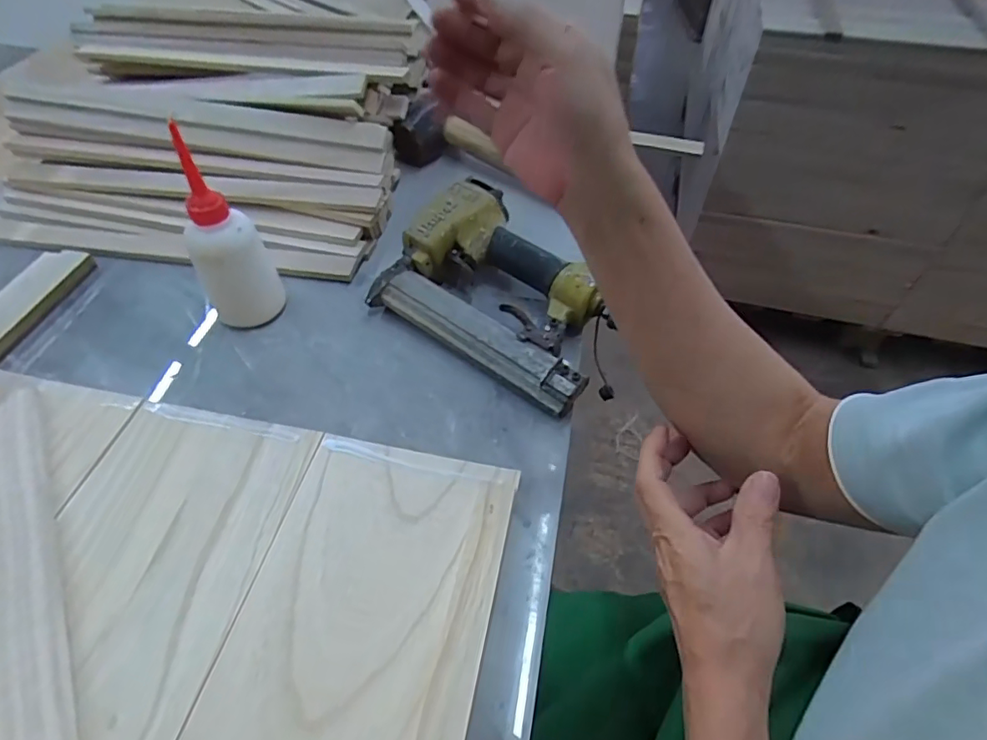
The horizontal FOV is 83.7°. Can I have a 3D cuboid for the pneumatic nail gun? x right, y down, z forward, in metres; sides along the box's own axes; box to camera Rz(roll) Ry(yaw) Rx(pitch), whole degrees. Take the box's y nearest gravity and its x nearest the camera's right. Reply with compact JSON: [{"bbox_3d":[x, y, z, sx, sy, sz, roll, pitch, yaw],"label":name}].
[{"bbox_3d":[0.012,-0.073,0.496,0.213,0.069,0.150,31,56,22],"label":"pneumatic nail gun"}]

